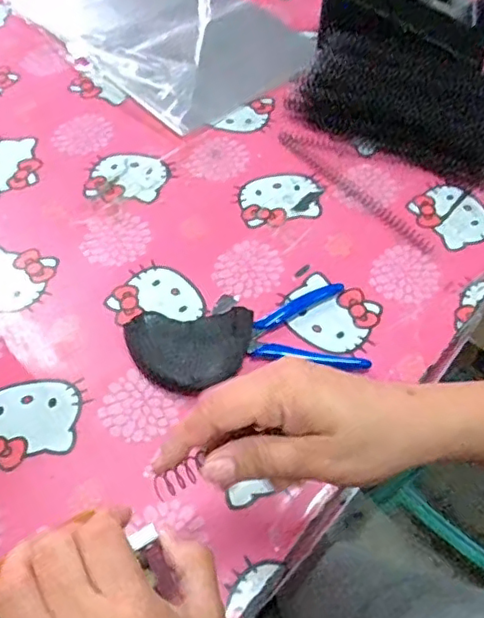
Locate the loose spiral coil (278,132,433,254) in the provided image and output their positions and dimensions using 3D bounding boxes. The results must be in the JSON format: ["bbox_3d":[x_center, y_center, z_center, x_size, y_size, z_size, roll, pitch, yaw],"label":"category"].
[{"bbox_3d":[0.111,-0.125,0.613,0.014,0.008,0.210,-34,60,-22],"label":"loose spiral coil"}]

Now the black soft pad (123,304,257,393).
[{"bbox_3d":[-0.046,0.030,0.485,0.101,0.033,0.069,8,54,6],"label":"black soft pad"}]

